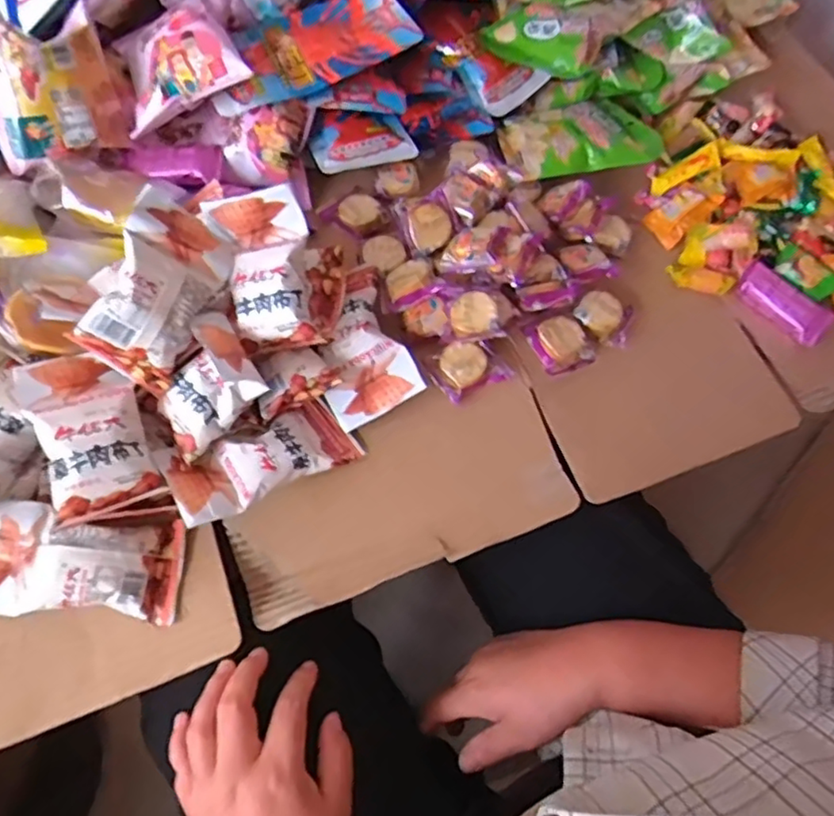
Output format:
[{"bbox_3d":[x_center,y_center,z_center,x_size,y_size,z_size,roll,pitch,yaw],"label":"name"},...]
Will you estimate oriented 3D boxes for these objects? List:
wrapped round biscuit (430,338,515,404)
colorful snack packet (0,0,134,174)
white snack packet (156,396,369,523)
[{"bbox_3d":[0.044,-0.038,0.535,0.061,0.011,0.048,-26,68,-11],"label":"wrapped round biscuit"},{"bbox_3d":[-0.305,-0.271,0.519,0.102,0.115,0.057,-16,36,-15],"label":"colorful snack packet"},{"bbox_3d":[-0.121,0.034,0.487,0.146,0.025,0.070,-23,66,-31],"label":"white snack packet"}]

